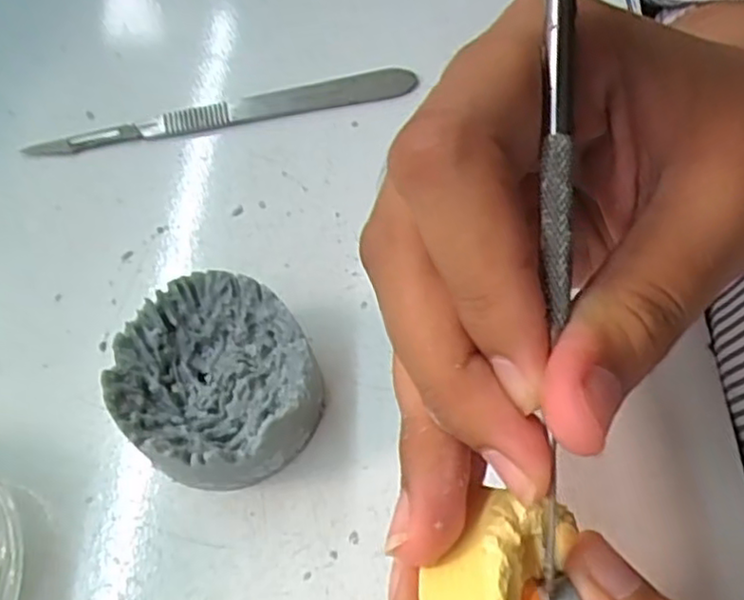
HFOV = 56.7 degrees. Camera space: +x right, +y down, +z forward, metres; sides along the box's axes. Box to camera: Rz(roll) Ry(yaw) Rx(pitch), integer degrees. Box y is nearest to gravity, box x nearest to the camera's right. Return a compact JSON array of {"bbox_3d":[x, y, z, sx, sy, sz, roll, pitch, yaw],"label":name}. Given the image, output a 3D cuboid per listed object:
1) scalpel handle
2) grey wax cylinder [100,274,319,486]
[{"bbox_3d":[-0.053,-0.067,0.247,0.136,0.004,0.013,-13,61,0],"label":"scalpel handle"},{"bbox_3d":[-0.040,0.023,0.183,0.052,0.028,0.048,-3,62,6],"label":"grey wax cylinder"}]

